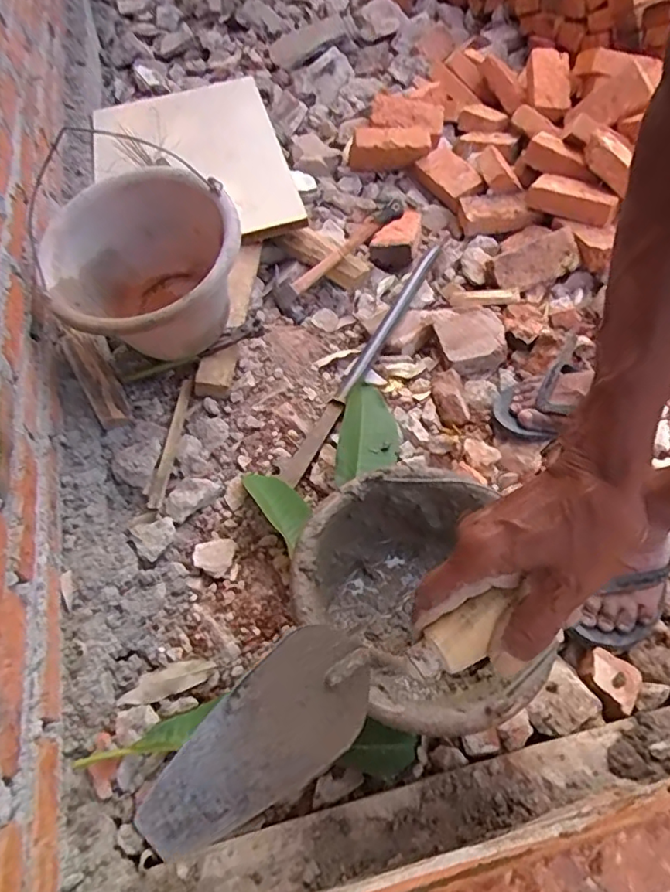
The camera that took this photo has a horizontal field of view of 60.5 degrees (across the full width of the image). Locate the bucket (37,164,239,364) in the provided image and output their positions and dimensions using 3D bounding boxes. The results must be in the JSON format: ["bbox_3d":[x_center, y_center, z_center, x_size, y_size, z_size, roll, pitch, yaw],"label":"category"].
[{"bbox_3d":[-0.241,-0.233,0.795,0.242,0.199,0.242,-1,72,4],"label":"bucket"}]

